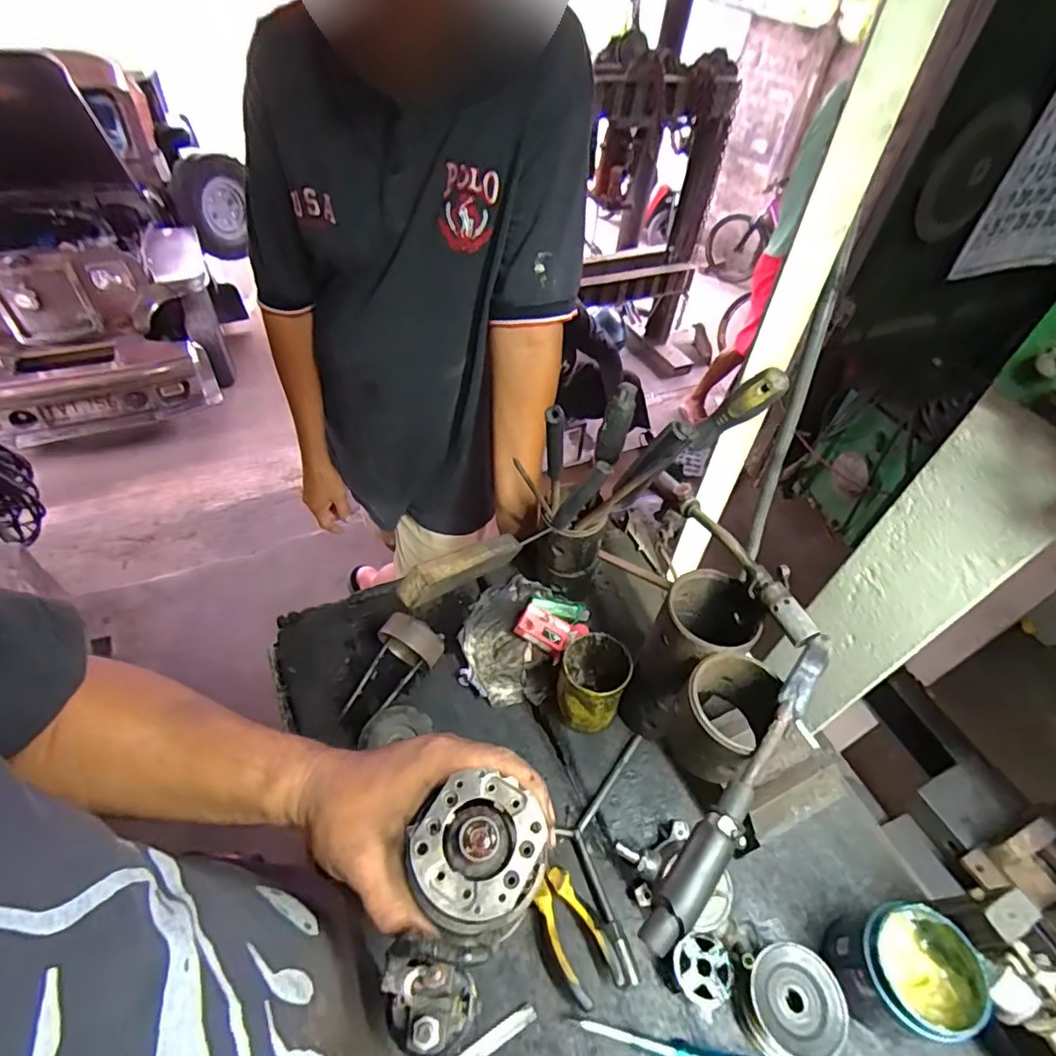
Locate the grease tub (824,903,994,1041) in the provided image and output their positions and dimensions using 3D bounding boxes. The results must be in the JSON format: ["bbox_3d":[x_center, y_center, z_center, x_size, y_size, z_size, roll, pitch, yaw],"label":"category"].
[{"bbox_3d":[0.336,0.402,0.511,0.101,0.100,0.095,-10,51,-13],"label":"grease tub"}]

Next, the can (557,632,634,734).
[{"bbox_3d":[0.077,0.186,0.673,0.079,0.114,0.097,9,49,3],"label":"can"}]

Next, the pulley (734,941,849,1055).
[{"bbox_3d":[0.236,0.433,0.512,0.083,0.051,0.083,2,49,-3],"label":"pulley"}]

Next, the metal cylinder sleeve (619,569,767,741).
[{"bbox_3d":[0.168,0.154,0.622,0.090,0.234,0.099,34,55,22],"label":"metal cylinder sleeve"}]

